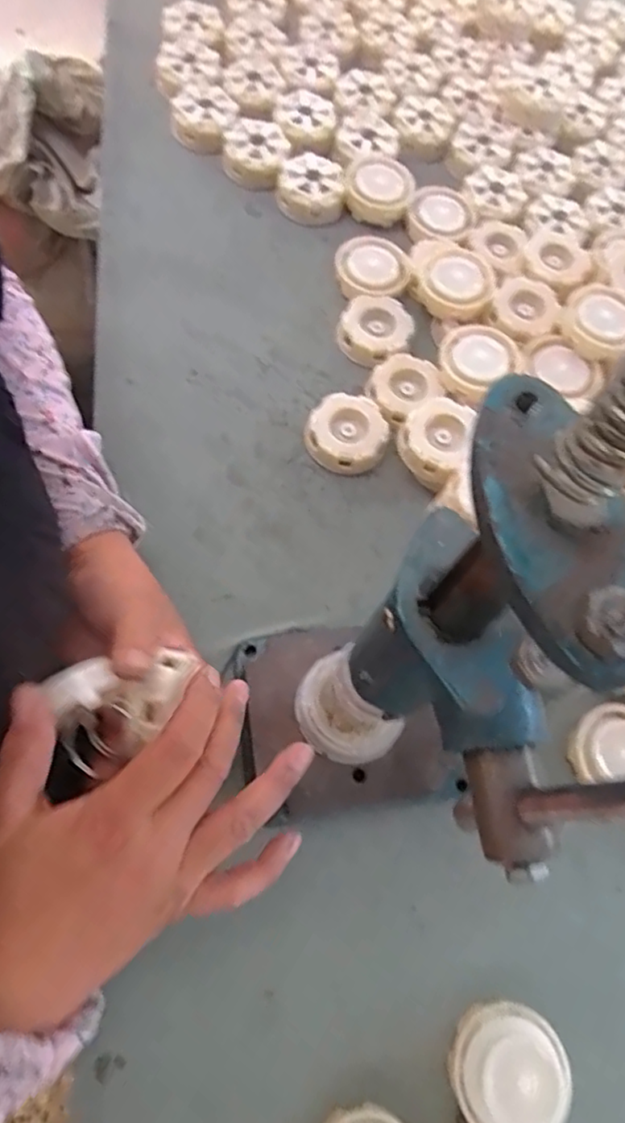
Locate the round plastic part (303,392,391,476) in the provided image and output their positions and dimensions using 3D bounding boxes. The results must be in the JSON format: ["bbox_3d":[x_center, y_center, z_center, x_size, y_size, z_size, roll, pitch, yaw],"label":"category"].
[{"bbox_3d":[0.027,-0.099,0.483,0.062,0.019,0.058,2,67,-6],"label":"round plastic part"}]

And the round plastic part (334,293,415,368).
[{"bbox_3d":[0.052,-0.192,0.518,0.056,0.023,0.055,2,67,-6],"label":"round plastic part"}]

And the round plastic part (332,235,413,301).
[{"bbox_3d":[0.052,-0.252,0.542,0.060,0.024,0.069,-10,69,-11],"label":"round plastic part"}]

